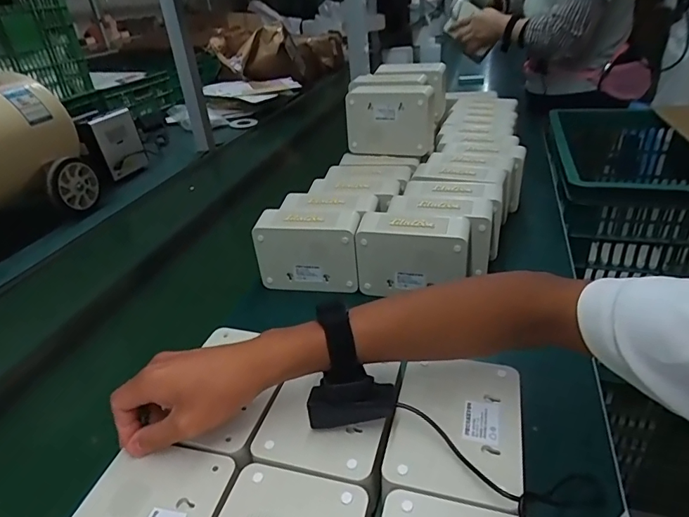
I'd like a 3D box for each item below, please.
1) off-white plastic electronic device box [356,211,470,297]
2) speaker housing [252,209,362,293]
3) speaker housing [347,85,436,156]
[{"bbox_3d":[0.091,-0.004,0.602,0.139,0.101,0.052,6,33,15],"label":"off-white plastic electronic device box"},{"bbox_3d":[-0.049,-0.012,0.641,0.142,0.104,0.053,1,32,10],"label":"speaker housing"},{"bbox_3d":[0.080,-0.236,0.781,0.149,0.111,0.058,6,33,17],"label":"speaker housing"}]

